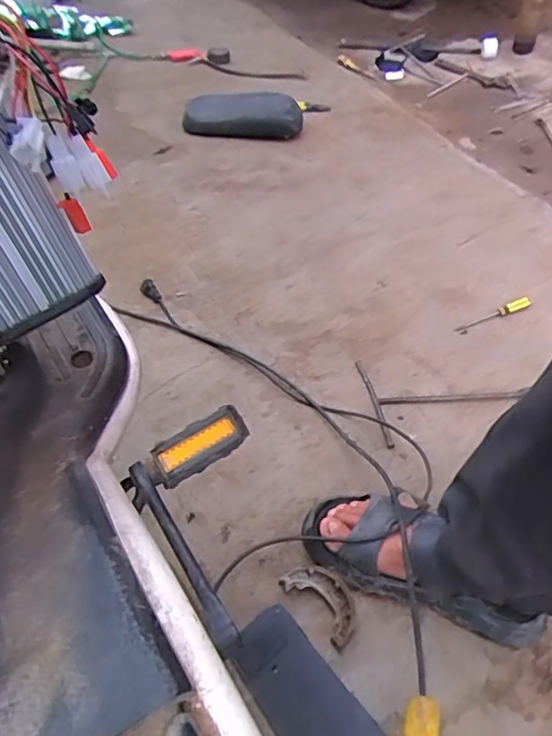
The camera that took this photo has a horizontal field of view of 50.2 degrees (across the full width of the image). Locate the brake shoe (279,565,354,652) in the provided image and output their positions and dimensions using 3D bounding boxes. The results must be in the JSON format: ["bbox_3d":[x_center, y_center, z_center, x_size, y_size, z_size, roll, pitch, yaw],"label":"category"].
[{"bbox_3d":[0.055,0.264,0.672,0.054,0.021,0.096,-36,55,-23],"label":"brake shoe"}]

